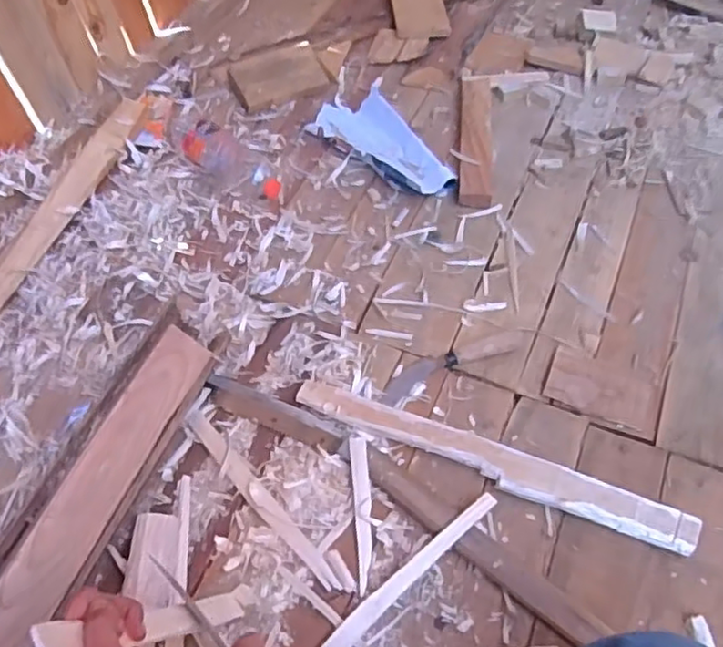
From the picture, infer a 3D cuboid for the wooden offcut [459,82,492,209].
[{"bbox_3d":[0.181,-0.293,1.032,0.049,0.030,0.292,4,55,5],"label":"wooden offcut"}]

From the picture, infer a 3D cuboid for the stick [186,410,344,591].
[{"bbox_3d":[-0.112,0.181,0.700,0.020,0.012,0.254,-37,62,-21],"label":"stick"}]

